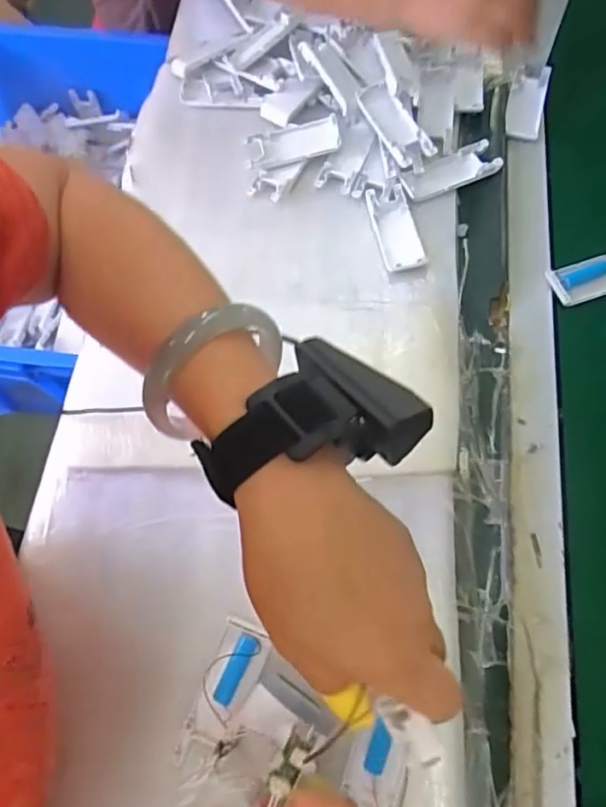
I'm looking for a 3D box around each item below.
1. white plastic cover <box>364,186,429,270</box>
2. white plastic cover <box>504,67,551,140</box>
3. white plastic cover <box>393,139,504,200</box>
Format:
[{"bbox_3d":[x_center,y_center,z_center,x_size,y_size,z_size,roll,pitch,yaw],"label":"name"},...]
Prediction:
[{"bbox_3d":[0.094,-0.179,0.595,0.043,0.010,0.101,-11,67,-2],"label":"white plastic cover"},{"bbox_3d":[0.252,-0.341,0.659,0.040,0.012,0.094,15,80,9],"label":"white plastic cover"},{"bbox_3d":[0.155,-0.246,0.621,0.107,0.012,0.044,-23,68,-7],"label":"white plastic cover"}]

